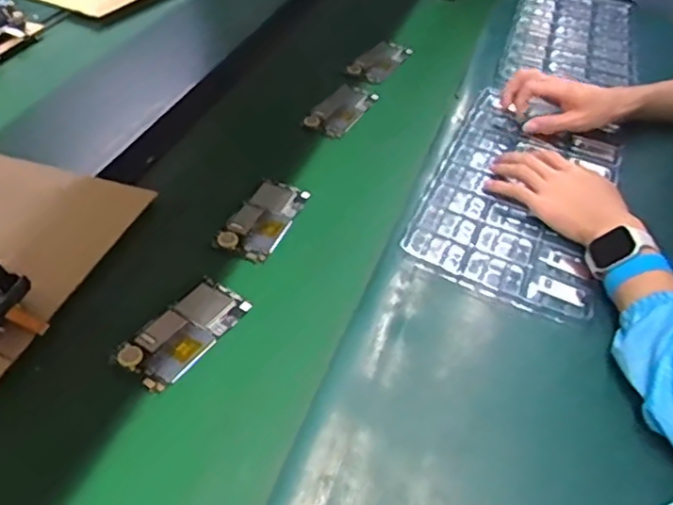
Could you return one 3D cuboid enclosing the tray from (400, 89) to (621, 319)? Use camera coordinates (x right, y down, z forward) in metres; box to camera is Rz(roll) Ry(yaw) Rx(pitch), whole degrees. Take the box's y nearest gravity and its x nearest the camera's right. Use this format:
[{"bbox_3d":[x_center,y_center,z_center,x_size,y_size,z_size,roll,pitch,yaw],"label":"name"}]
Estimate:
[{"bbox_3d":[0.218,-0.069,0.763,0.197,0.022,0.353,18,45,14],"label":"tray"}]

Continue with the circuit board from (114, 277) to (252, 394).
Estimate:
[{"bbox_3d":[-0.137,0.070,0.587,0.059,0.004,0.121,26,48,22],"label":"circuit board"}]

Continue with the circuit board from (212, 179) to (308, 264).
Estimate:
[{"bbox_3d":[-0.077,-0.042,0.709,0.062,0.007,0.126,18,45,15],"label":"circuit board"}]

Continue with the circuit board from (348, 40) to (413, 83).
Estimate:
[{"bbox_3d":[0.067,-0.296,0.994,0.066,0.013,0.117,21,46,18],"label":"circuit board"}]

